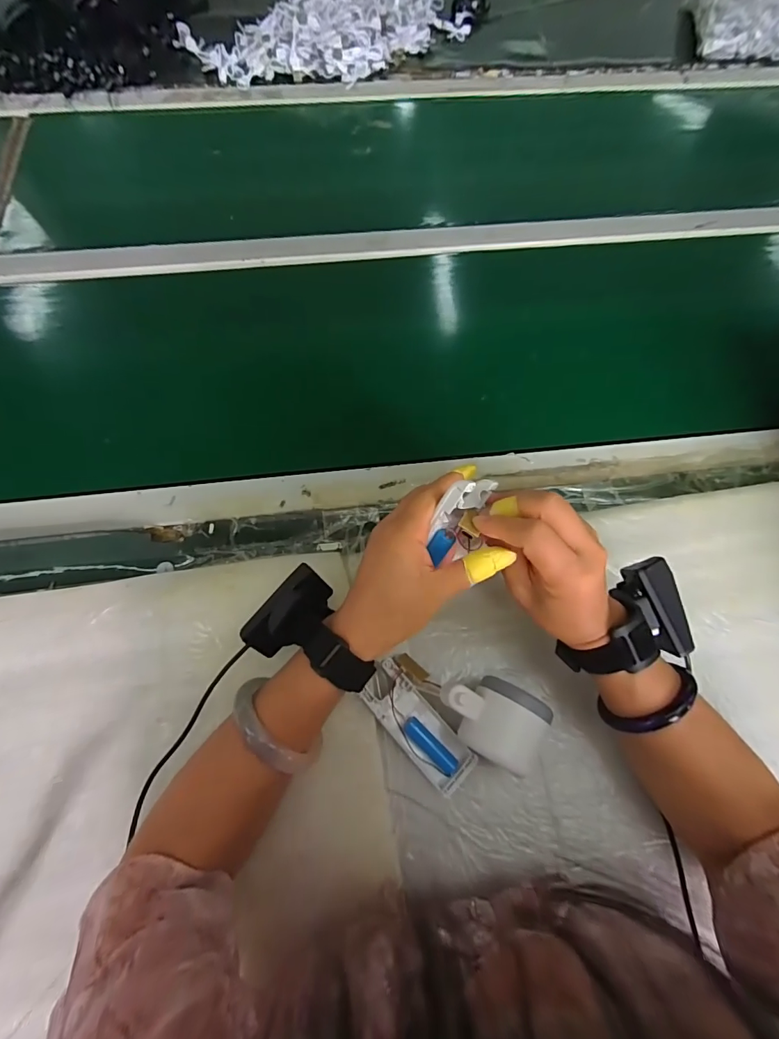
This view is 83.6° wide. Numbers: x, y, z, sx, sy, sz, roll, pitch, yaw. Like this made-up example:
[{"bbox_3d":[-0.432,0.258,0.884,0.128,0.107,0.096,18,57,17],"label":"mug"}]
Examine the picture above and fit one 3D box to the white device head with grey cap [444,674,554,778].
[{"bbox_3d":[0.080,0.153,0.338,0.085,0.053,0.058,30,72,11],"label":"white device head with grey cap"}]

